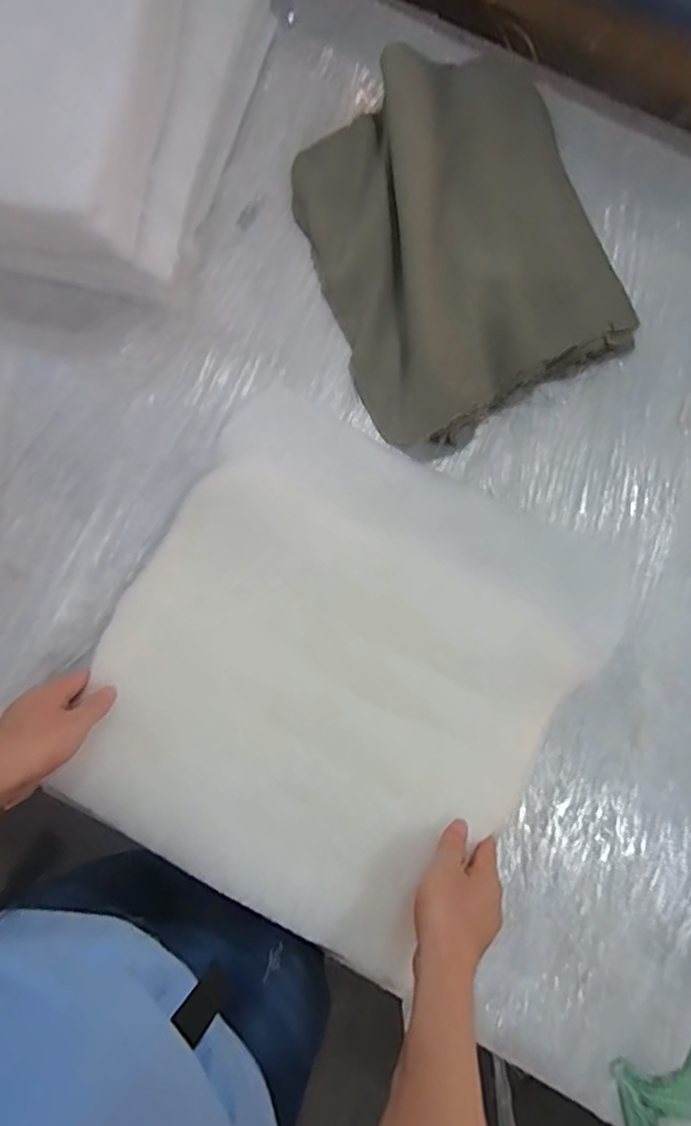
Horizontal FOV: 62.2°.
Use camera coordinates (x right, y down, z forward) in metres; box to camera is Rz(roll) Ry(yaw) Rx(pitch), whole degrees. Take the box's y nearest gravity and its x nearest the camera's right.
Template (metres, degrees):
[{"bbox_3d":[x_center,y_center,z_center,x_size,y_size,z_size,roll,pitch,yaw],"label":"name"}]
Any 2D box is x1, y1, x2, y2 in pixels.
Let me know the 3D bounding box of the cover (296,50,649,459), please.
[{"bbox_3d":[0.153,-0.435,0.754,0.385,0.052,0.520,-18,80,-5],"label":"cover"}]

